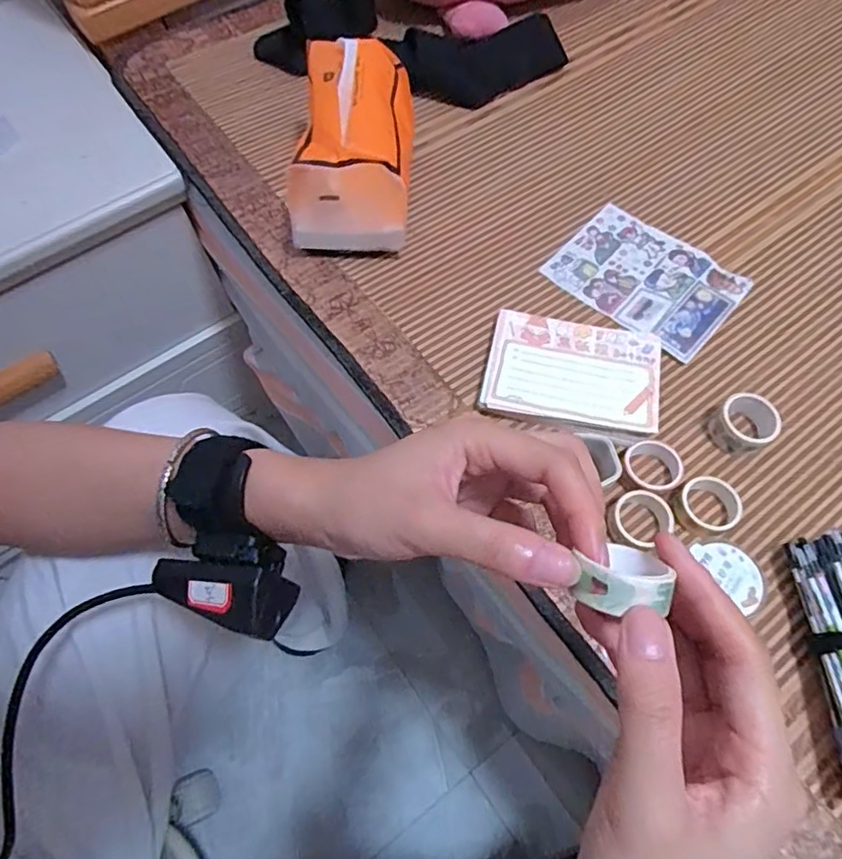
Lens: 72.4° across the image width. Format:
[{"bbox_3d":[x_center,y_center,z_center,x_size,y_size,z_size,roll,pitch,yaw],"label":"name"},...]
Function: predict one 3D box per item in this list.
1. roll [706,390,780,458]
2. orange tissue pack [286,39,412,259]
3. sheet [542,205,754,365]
[{"bbox_3d":[0.217,-0.003,0.386,0.033,0.025,0.036,-1,63,2],"label":"roll"},{"bbox_3d":[-0.053,-0.222,0.453,0.087,0.097,0.133,1,63,3],"label":"orange tissue pack"},{"bbox_3d":[0.179,-0.122,0.459,0.135,0.010,0.101,39,71,19],"label":"sheet"}]

